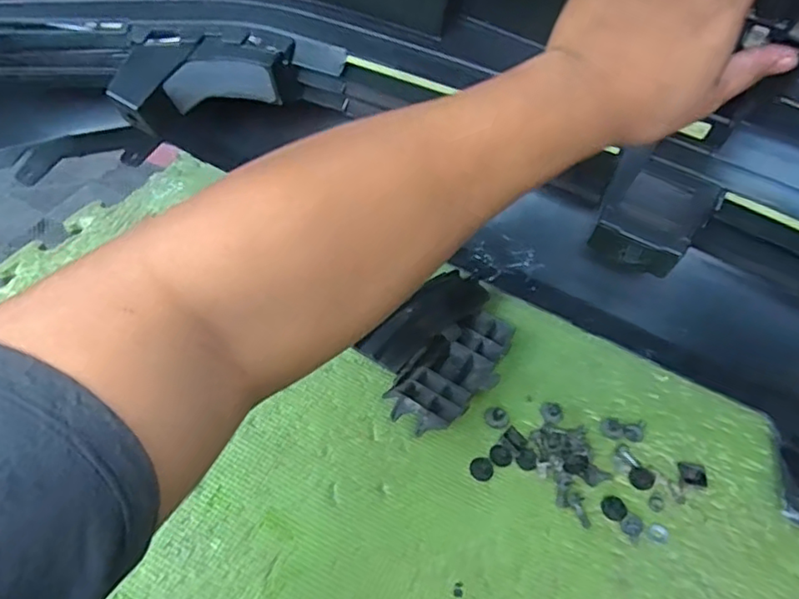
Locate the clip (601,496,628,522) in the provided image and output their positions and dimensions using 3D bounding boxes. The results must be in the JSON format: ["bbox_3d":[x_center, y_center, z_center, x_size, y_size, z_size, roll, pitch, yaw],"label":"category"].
[{"bbox_3d":[0.170,0.164,0.479,0.020,0.004,0.018,27,56,15],"label":"clip"}]

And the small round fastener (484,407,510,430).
[{"bbox_3d":[0.083,0.100,0.516,0.020,0.007,0.019,2,53,-3],"label":"small round fastener"}]

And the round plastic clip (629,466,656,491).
[{"bbox_3d":[0.198,0.146,0.495,0.019,0.004,0.019,2,53,-3],"label":"round plastic clip"}]

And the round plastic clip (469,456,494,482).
[{"bbox_3d":[0.066,0.135,0.487,0.019,0.004,0.020,2,53,-3],"label":"round plastic clip"}]

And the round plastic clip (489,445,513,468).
[{"bbox_3d":[0.083,0.128,0.497,0.019,0.004,0.016,27,56,15],"label":"round plastic clip"}]

